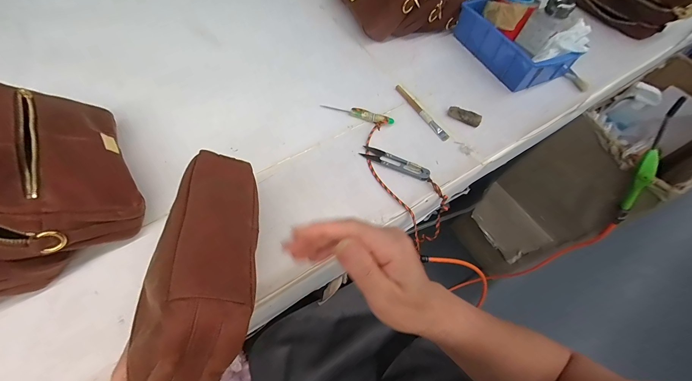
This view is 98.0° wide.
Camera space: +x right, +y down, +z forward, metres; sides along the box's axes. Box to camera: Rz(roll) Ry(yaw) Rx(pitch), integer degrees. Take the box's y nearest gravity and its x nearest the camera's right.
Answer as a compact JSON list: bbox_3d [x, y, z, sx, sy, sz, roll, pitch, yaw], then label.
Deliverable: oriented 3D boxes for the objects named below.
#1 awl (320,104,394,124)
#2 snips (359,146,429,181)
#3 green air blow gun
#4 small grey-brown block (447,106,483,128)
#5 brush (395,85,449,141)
[{"bbox_3d":[0.018,-0.120,0.468,0.114,0.017,0.011,20,61,7],"label":"awl"},{"bbox_3d":[0.071,-0.040,0.427,0.100,0.013,0.023,25,62,10],"label":"snips"},{"bbox_3d":[0.545,-0.042,0.540,0.039,0.260,0.024,-28,39,-18],"label":"green air blow gun"},{"bbox_3d":[0.190,-0.120,0.480,0.052,0.013,0.017,29,63,12],"label":"small grey-brown block"},{"bbox_3d":[0.122,-0.127,0.481,0.015,0.008,0.126,-26,66,-17],"label":"brush"}]

